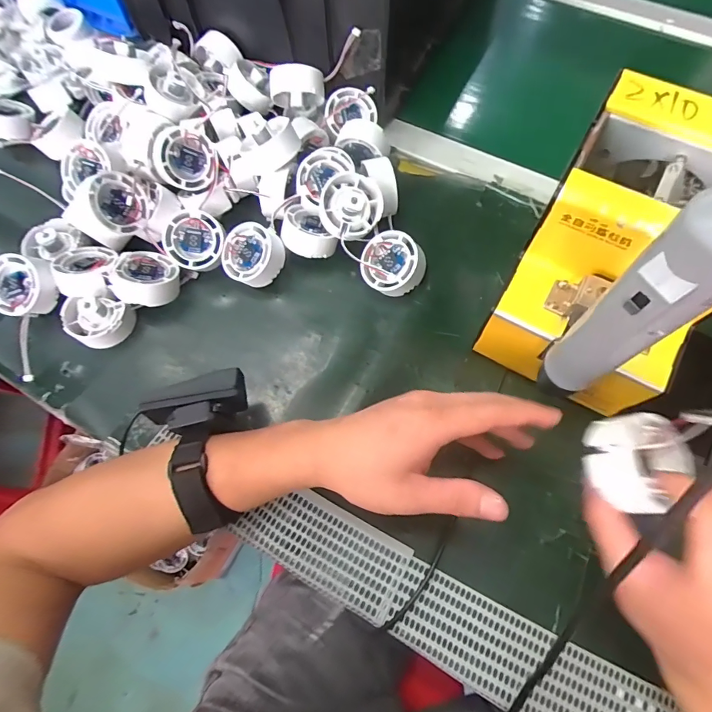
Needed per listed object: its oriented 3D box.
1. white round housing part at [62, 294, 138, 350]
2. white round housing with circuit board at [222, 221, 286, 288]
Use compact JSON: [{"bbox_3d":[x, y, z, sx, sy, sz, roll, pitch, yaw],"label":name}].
[{"bbox_3d":[-0.233,-0.032,0.385,0.050,0.033,0.044,19,70,9],"label":"white round housing part"},{"bbox_3d":[-0.096,-0.094,0.405,0.054,0.025,0.054,-1,87,19],"label":"white round housing with circuit board"}]

